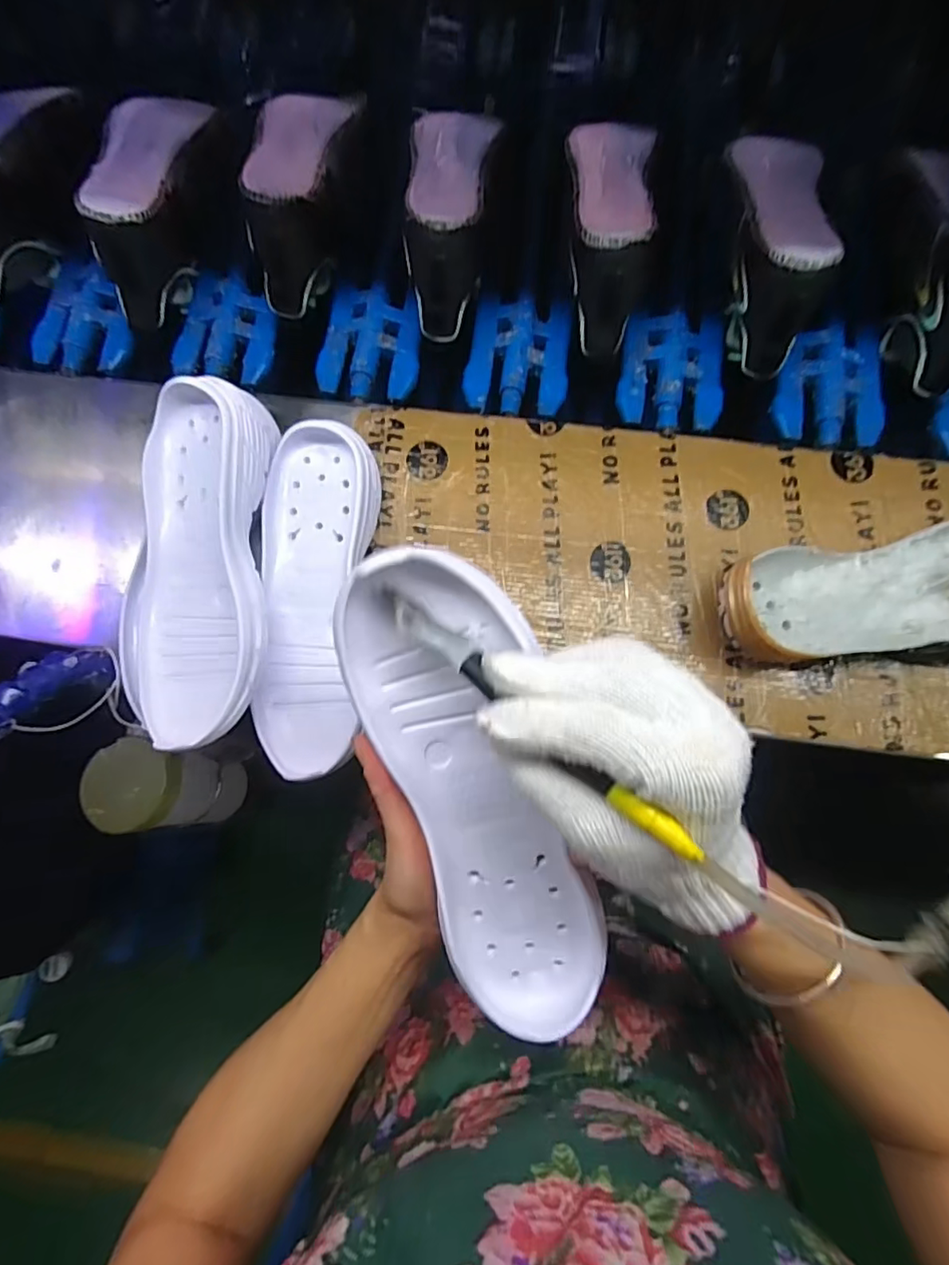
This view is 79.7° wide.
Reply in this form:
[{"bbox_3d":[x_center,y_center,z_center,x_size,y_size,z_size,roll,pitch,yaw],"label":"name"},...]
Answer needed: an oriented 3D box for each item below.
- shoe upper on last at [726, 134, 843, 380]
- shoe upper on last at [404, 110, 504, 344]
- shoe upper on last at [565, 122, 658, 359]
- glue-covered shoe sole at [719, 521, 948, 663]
[{"bbox_3d":[0.247,-0.326,0.489,0.076,0.094,0.204,7,63,3],"label":"shoe upper on last"},{"bbox_3d":[-0.023,-0.366,0.473,0.071,0.079,0.208,5,82,4],"label":"shoe upper on last"},{"bbox_3d":[0.110,-0.353,0.470,0.073,0.079,0.215,6,82,4],"label":"shoe upper on last"},{"bbox_3d":[0.300,-0.024,0.403,0.253,0.059,0.096,-10,81,2],"label":"glue-covered shoe sole"}]

